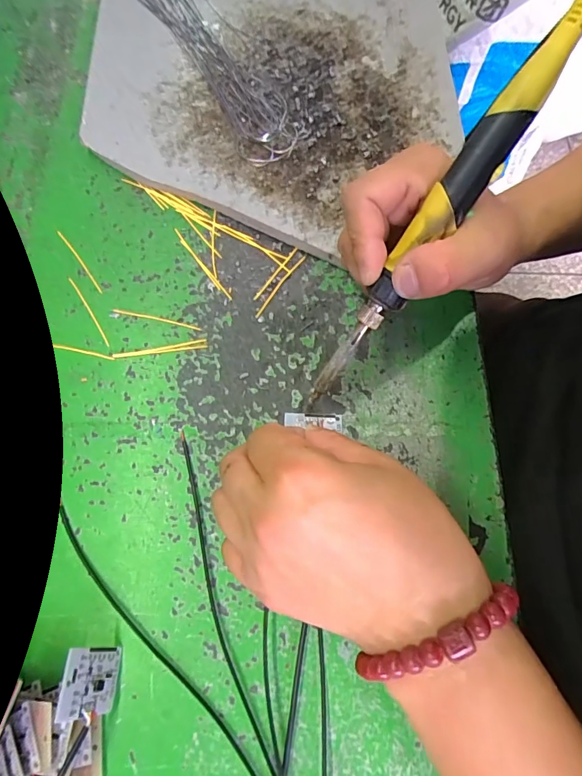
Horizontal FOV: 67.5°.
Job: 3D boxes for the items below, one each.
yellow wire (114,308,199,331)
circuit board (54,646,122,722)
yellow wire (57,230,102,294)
[{"bbox_3d":[-0.080,-0.042,0.258,0.053,0.004,0.004,12,73,1],"label":"yellow wire"},{"bbox_3d":[-0.085,0.126,0.187,0.004,0.030,0.025,-13,59,19],"label":"circuit board"},{"bbox_3d":[-0.130,-0.079,0.268,0.004,0.004,0.053,-36,77,-12],"label":"yellow wire"}]

